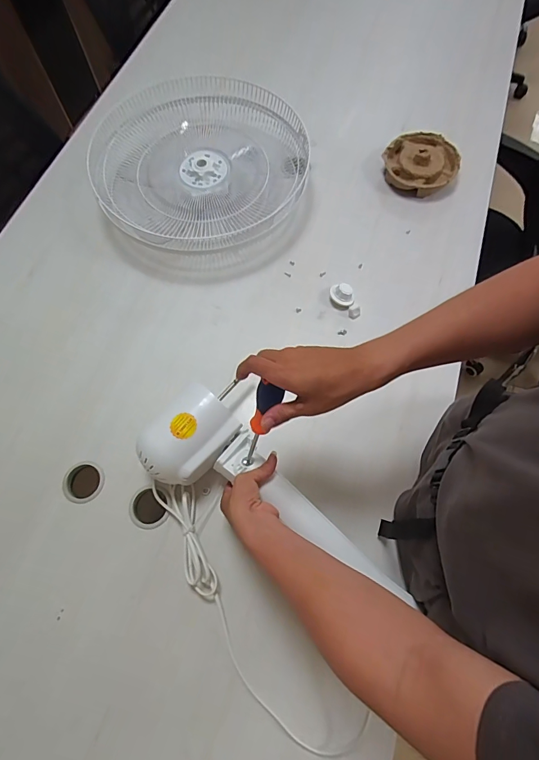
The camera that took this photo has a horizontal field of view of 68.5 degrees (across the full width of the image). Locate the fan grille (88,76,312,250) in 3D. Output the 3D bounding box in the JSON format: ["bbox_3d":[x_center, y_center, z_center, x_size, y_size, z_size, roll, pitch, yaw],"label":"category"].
[{"bbox_3d":[-0.139,-0.446,0.851,0.427,0.119,0.401,3,68,3],"label":"fan grille"}]

